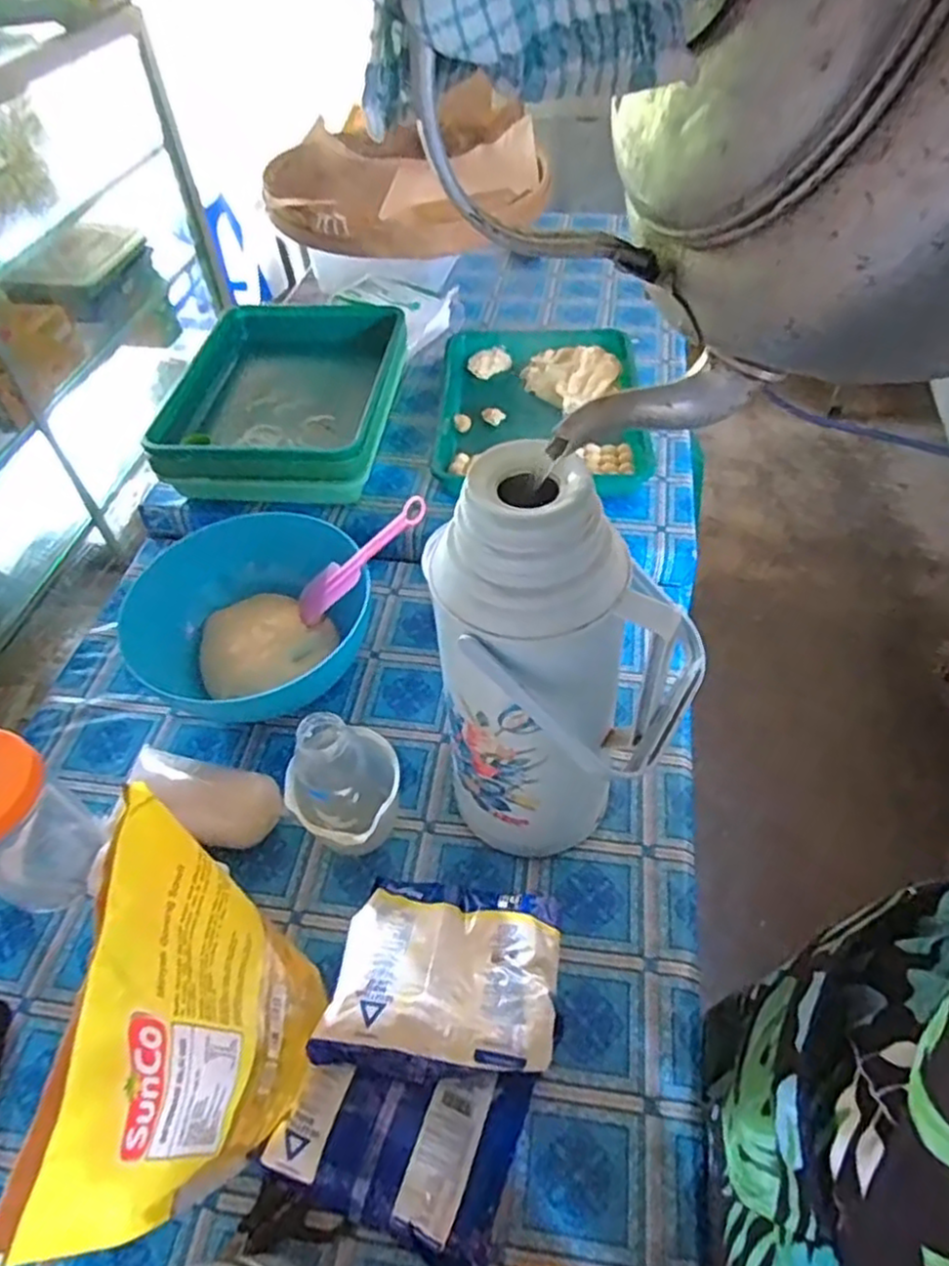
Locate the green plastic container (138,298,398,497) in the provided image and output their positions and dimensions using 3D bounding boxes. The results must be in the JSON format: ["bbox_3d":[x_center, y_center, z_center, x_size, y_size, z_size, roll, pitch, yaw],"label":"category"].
[{"bbox_3d":[-0.249,-0.346,0.984,0.272,0.074,0.405,3,51,4],"label":"green plastic container"}]

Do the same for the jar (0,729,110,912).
[{"bbox_3d":[-0.377,0.161,0.582,0.084,0.157,0.091,-1,51,1],"label":"jar"}]

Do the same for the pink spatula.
[{"bbox_3d":[-0.119,-0.078,0.729,0.186,0.018,0.044,-39,49,22],"label":"pink spatula"}]

